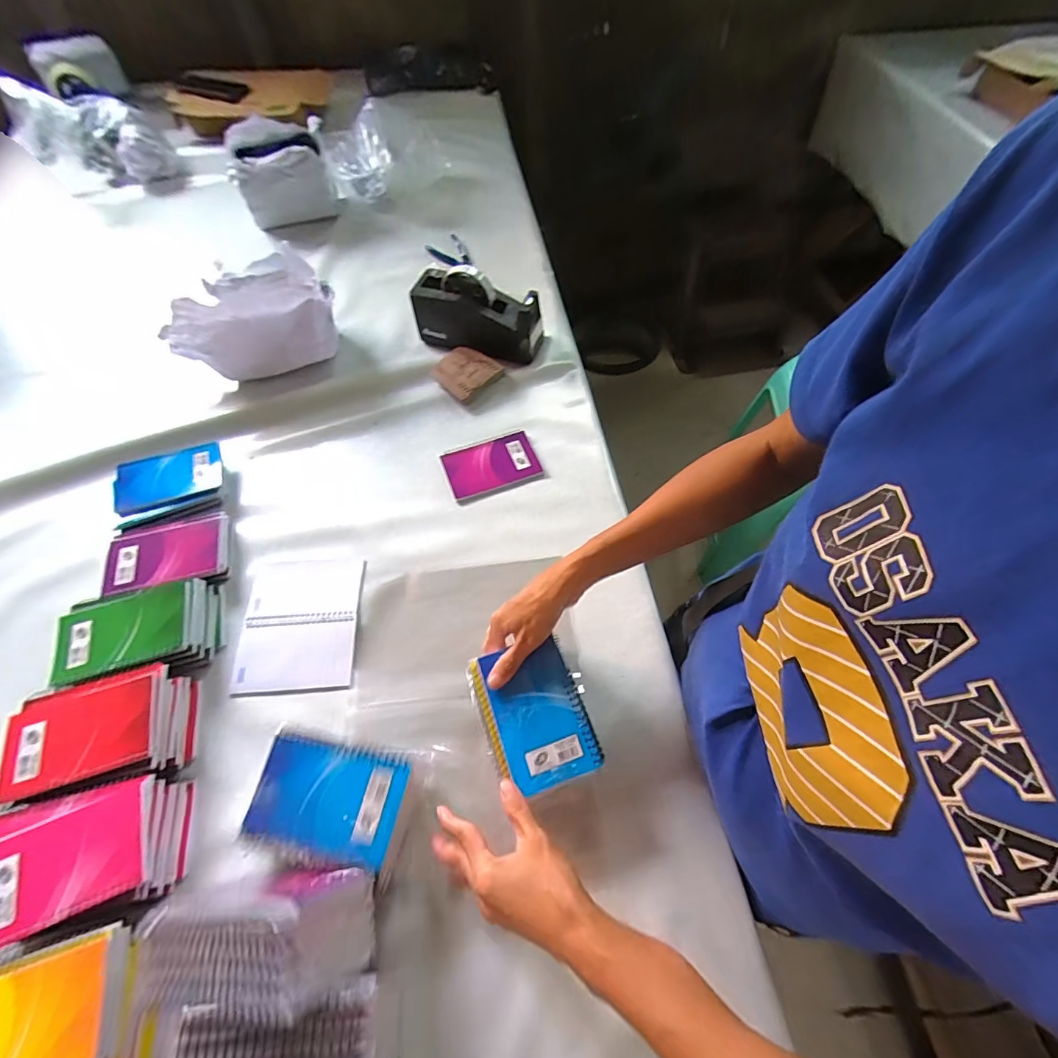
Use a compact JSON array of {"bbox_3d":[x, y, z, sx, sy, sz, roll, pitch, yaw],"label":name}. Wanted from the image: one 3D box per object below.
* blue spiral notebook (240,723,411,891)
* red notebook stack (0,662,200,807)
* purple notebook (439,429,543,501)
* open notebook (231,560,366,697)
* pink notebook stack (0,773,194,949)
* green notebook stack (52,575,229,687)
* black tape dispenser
[{"bbox_3d":[-0.175,0.237,0.418,0.134,0.019,0.093,8,59,7],"label":"blue spiral notebook"},{"bbox_3d":[-0.425,0.205,0.478,0.140,0.059,0.104,-12,59,-6],"label":"red notebook stack"},{"bbox_3d":[-0.055,-0.095,0.679,0.130,0.011,0.083,-19,60,-9],"label":"purple notebook"},{"bbox_3d":[-0.270,0.110,0.564,0.131,0.008,0.162,-5,58,-1],"label":"open notebook"},{"bbox_3d":[-0.394,0.292,0.425,0.145,0.059,0.105,-14,59,-6],"label":"pink notebook stack"},{"bbox_3d":[-0.439,0.117,0.537,0.150,0.049,0.099,-14,59,-7],"label":"green notebook stack"},{"bbox_3d":[-0.082,-0.347,0.765,0.206,0.108,0.073,17,61,12],"label":"black tape dispenser"}]

